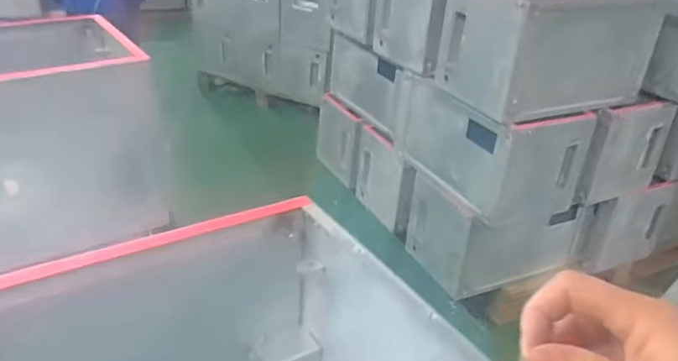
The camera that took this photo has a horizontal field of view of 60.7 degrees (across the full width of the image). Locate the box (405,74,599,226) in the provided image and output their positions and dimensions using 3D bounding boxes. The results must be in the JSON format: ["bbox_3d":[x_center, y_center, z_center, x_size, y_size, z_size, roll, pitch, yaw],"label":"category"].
[{"bbox_3d":[0.462,-0.133,1.813,0.321,0.304,0.510,-12,33,-24],"label":"box"}]

